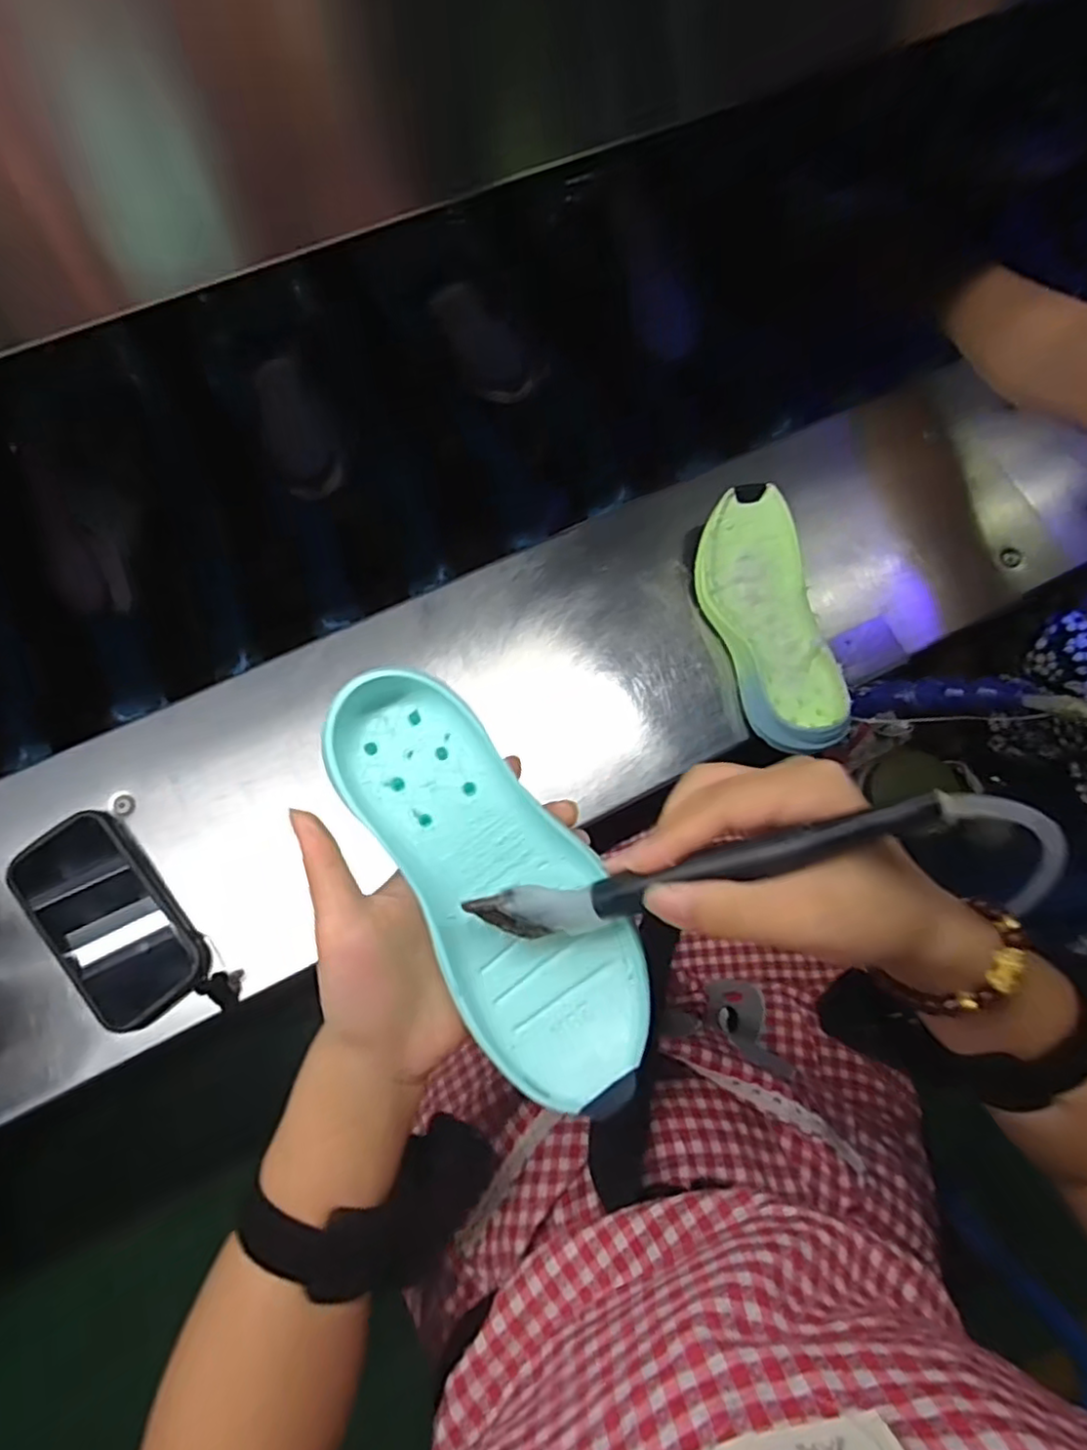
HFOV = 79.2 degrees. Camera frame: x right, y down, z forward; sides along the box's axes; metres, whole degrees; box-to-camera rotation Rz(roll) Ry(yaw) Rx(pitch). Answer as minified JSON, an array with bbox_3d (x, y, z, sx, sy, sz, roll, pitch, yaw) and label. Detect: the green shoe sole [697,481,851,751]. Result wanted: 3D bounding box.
[{"bbox_3d":[0.185,-0.087,0.551,0.091,0.045,0.225,-8,79,-4],"label":"green shoe sole"}]

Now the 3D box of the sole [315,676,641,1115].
[{"bbox_3d":[-0.022,0.061,0.276,0.072,0.025,0.187,-32,83,-9],"label":"sole"}]

